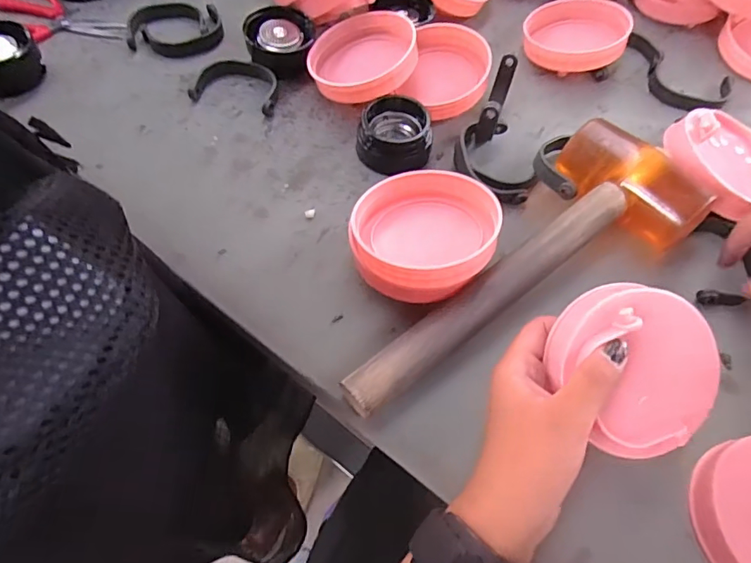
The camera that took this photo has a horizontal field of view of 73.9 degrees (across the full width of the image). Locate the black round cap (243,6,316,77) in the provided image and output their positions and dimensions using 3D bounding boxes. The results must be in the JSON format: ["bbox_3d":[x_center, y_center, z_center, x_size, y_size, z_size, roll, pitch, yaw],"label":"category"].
[{"bbox_3d":[-0.083,-0.212,0.444,0.058,0.038,0.058,1,61,-2],"label":"black round cap"}]

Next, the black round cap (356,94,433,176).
[{"bbox_3d":[0.018,-0.121,0.401,0.051,0.041,0.053,1,61,-2],"label":"black round cap"}]

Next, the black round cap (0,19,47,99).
[{"bbox_3d":[-0.295,-0.178,0.406,0.051,0.045,0.058,30,65,14],"label":"black round cap"}]

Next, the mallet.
[{"bbox_3d":[0.105,-0.004,0.340,0.294,0.039,0.104,-38,69,-20],"label":"mallet"}]

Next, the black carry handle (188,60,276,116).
[{"bbox_3d":[-0.119,-0.175,0.436,0.071,0.013,0.056,9,61,3],"label":"black carry handle"}]

